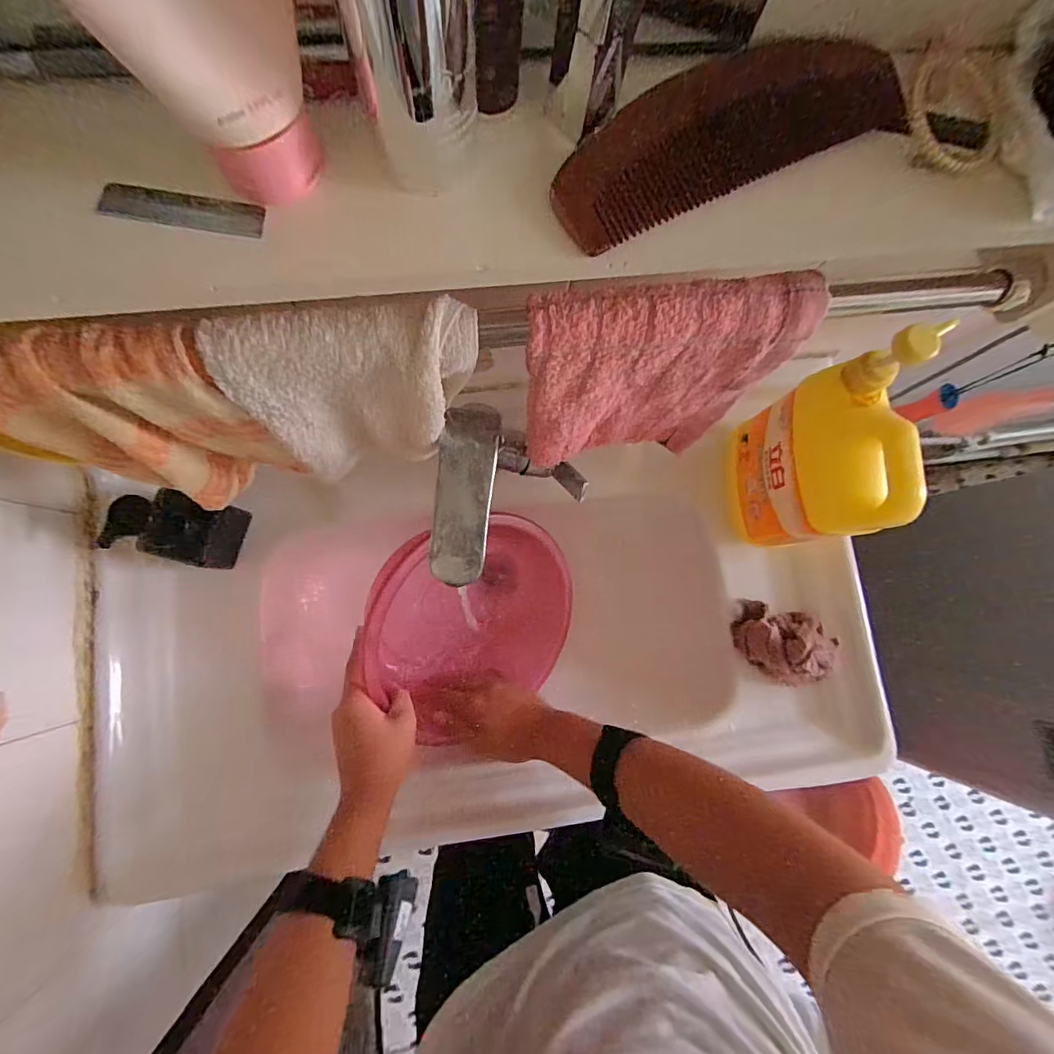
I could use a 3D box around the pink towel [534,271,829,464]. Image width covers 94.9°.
[{"bbox_3d":[0.076,-0.100,0.348,0.161,0.183,0.046,-9,83,-7],"label":"pink towel"}]

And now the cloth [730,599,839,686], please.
[{"bbox_3d":[0.290,0.133,0.542,0.101,0.052,0.079,21,81,-2],"label":"cloth"}]

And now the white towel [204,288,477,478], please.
[{"bbox_3d":[-0.098,-0.079,0.302,0.135,0.129,0.049,-9,83,-7],"label":"white towel"}]

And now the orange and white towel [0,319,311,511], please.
[{"bbox_3d":[-0.241,-0.055,0.307,0.150,0.176,0.055,-14,84,-7],"label":"orange and white towel"}]

